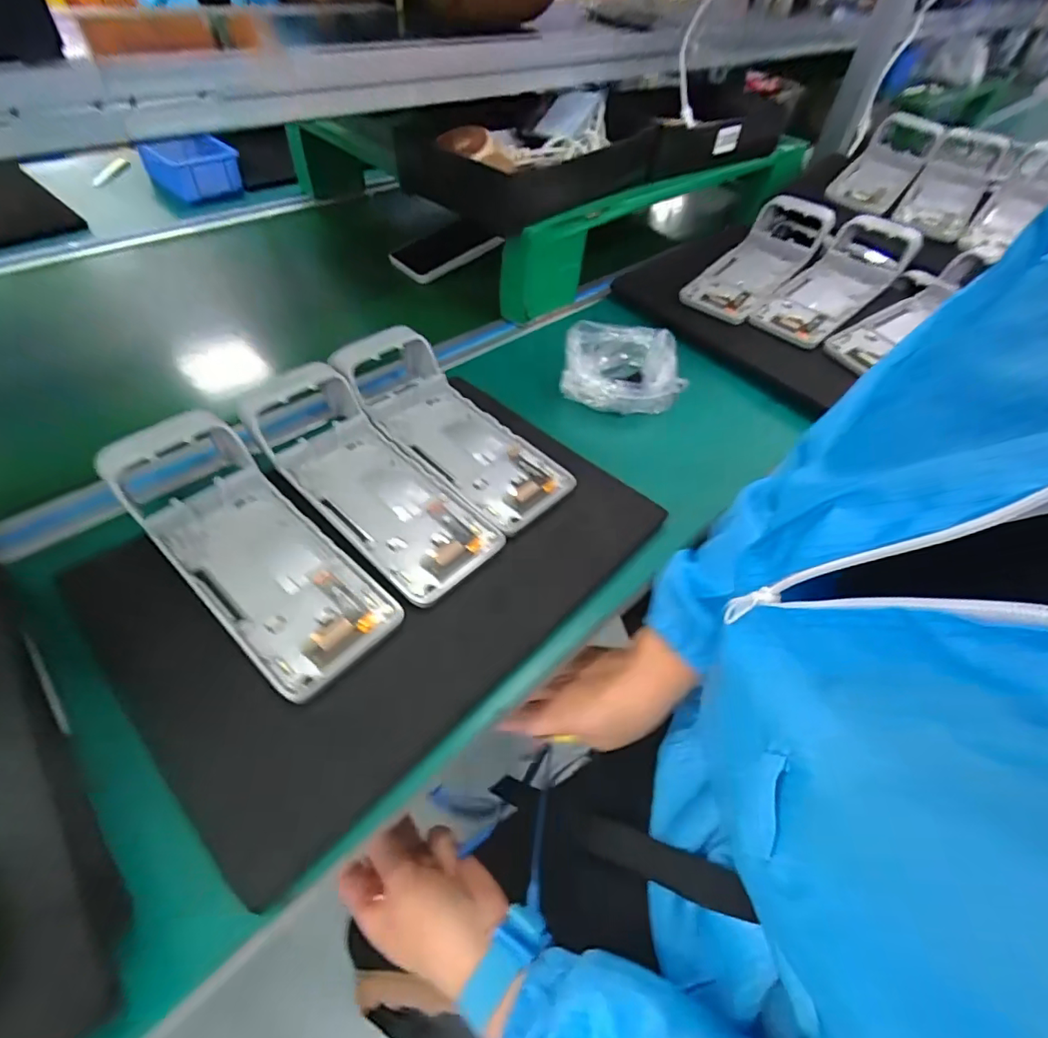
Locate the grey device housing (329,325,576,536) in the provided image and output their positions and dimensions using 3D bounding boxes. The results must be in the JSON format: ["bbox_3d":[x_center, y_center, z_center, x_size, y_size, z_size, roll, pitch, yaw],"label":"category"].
[{"bbox_3d":[-0.060,-0.081,0.424,0.219,0.055,0.084,37,57,23],"label":"grey device housing"}]

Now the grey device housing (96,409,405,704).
[{"bbox_3d":[-0.177,0.010,0.331,0.215,0.051,0.084,37,57,23],"label":"grey device housing"}]

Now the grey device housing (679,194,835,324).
[{"bbox_3d":[0.286,-0.321,0.635,0.085,0.076,0.214,35,56,22],"label":"grey device housing"}]

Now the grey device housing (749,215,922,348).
[{"bbox_3d":[0.365,-0.282,0.600,0.092,0.062,0.212,38,57,24],"label":"grey device housing"}]

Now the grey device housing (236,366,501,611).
[{"bbox_3d":[-0.117,-0.038,0.378,0.223,0.048,0.082,38,58,24],"label":"grey device housing"}]

